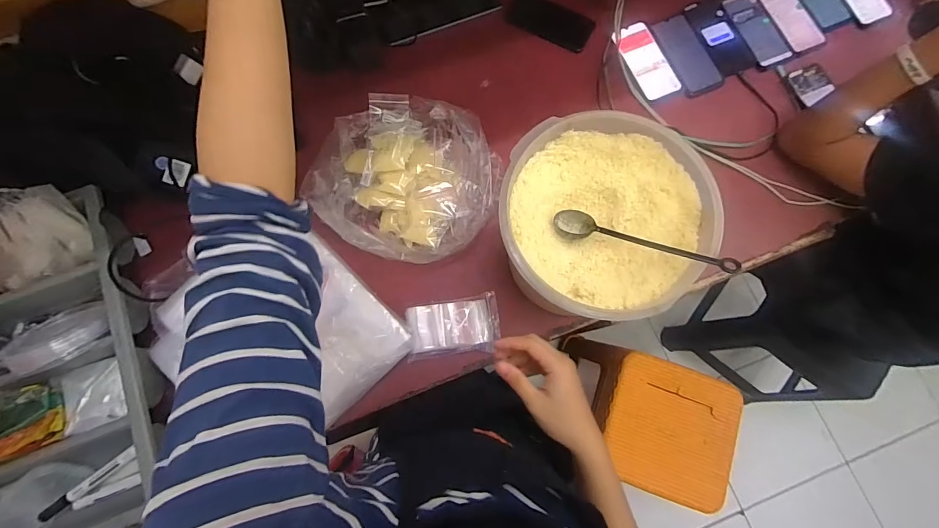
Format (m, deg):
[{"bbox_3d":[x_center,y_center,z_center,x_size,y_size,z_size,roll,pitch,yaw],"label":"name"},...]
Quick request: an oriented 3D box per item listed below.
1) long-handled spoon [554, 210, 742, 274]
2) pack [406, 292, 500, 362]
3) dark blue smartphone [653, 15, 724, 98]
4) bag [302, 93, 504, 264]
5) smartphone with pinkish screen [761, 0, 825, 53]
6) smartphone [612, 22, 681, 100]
[{"bbox_3d":[0.202,-0.029,0.471,0.204,0.015,0.036,17,78,22],"label":"long-handled spoon"},{"bbox_3d":[-0.026,0.103,0.651,0.148,0.016,0.089,-10,78,-2],"label":"pack"},{"bbox_3d":[0.424,-0.404,0.768,0.076,0.014,0.164,-18,78,-3],"label":"dark blue smartphone"},{"bbox_3d":[-0.104,-0.148,0.657,0.280,0.088,0.280,36,80,8],"label":"bag"},{"bbox_3d":[0.635,-0.493,0.792,0.061,0.012,0.159,-20,78,-4],"label":"smartphone with pinkish screen"},{"bbox_3d":[0.337,-0.387,0.758,0.073,0.007,0.158,-19,78,-4],"label":"smartphone"}]

